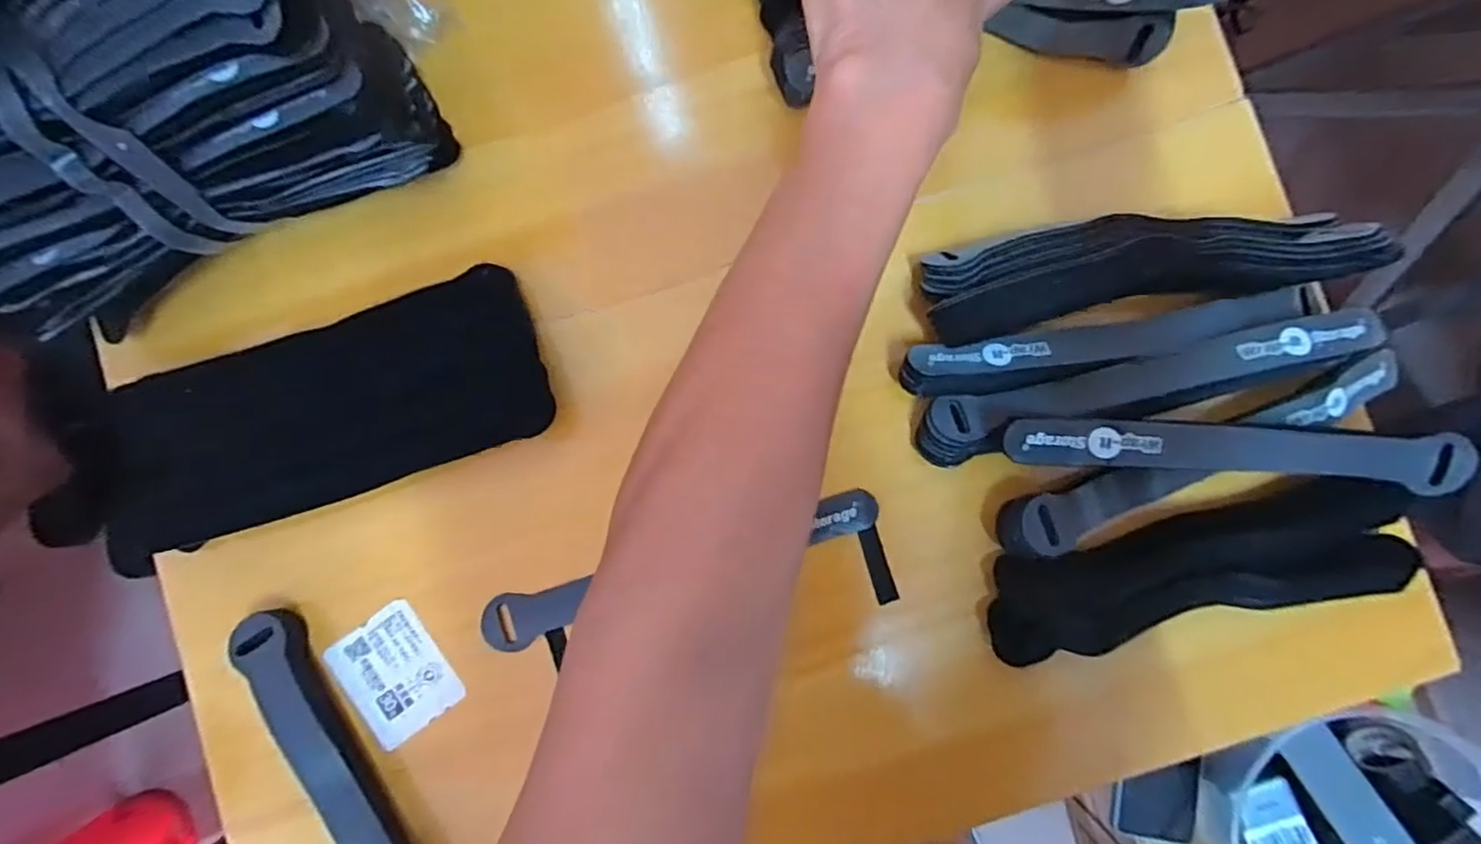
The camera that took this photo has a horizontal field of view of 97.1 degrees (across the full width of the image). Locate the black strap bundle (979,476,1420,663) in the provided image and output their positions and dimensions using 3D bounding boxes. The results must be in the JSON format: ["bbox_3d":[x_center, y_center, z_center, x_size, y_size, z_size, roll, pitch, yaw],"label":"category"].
[{"bbox_3d":[0.217,0.069,0.314,0.201,0.023,0.052,-11,88,0],"label":"black strap bundle"}]

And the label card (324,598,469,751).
[{"bbox_3d":[-0.171,0.125,0.324,0.046,0.004,0.058,-36,88,-1],"label":"label card"}]

